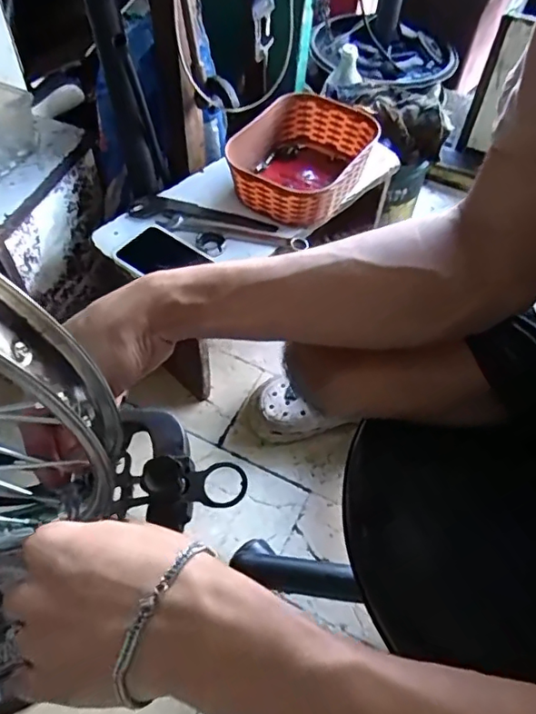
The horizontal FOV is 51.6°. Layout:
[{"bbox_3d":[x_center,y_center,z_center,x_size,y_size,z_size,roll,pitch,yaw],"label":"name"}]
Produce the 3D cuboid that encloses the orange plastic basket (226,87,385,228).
[{"bbox_3d":[0.051,-0.278,0.787,0.158,0.079,0.203,29,59,17],"label":"orange plastic basket"}]

